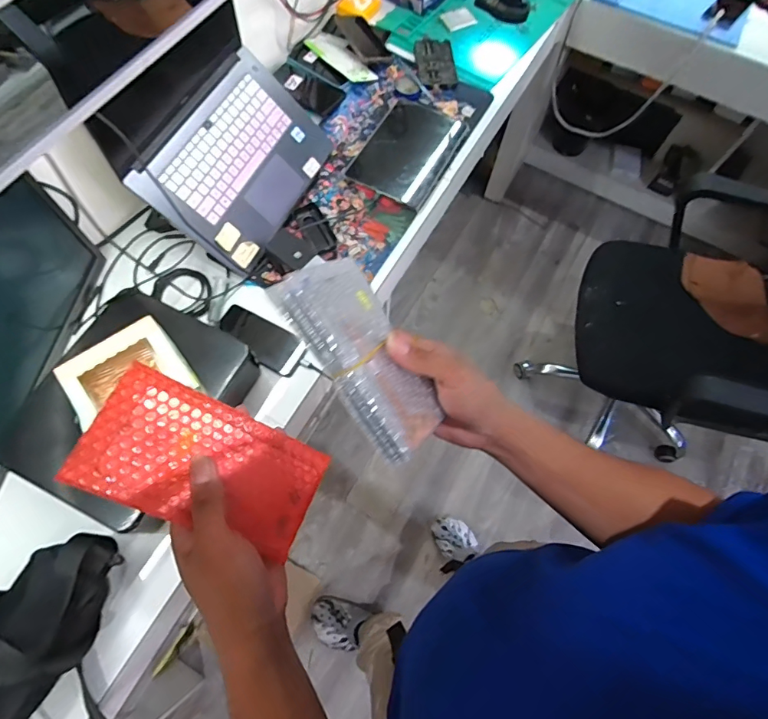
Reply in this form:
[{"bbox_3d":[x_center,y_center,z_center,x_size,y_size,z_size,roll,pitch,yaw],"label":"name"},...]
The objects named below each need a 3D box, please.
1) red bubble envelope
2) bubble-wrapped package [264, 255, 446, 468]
[{"bbox_3d":[-0.129,0.080,0.334,0.168,0.011,0.088,29,68,-17],"label":"red bubble envelope"},{"bbox_3d":[-0.013,-0.007,0.364,0.165,0.016,0.090,54,44,-5],"label":"bubble-wrapped package"}]

